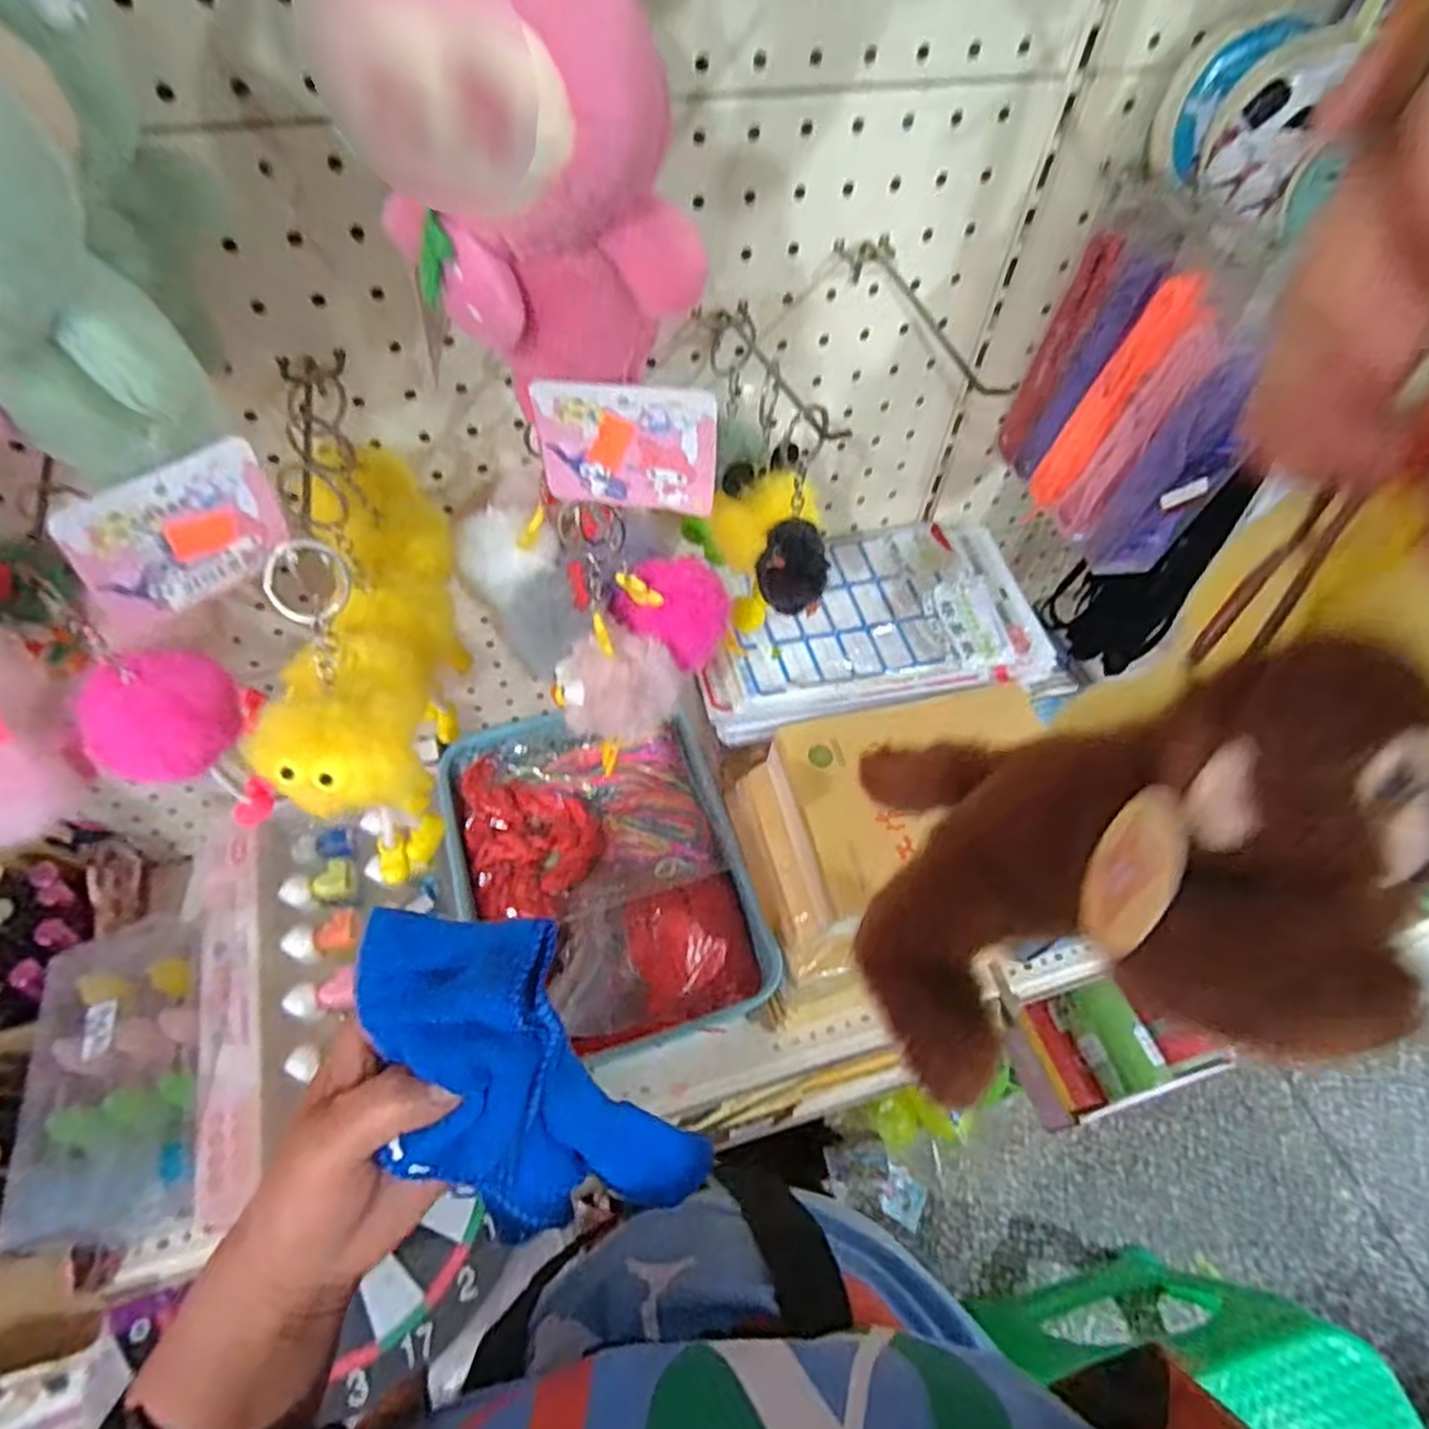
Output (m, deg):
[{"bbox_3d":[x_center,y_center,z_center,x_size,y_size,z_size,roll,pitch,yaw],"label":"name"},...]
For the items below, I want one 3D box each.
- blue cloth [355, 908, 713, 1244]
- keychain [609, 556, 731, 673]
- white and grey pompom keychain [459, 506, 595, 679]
[{"bbox_3d":[-0.072,0.145,0.286,0.084,0.043,0.162,-39,110,-25],"label":"blue cloth"},{"bbox_3d":[-0.023,-0.054,0.384,0.055,0.044,0.046,22,58,12],"label":"keychain"},{"bbox_3d":[-0.095,-0.061,0.380,0.052,0.042,0.089,-24,60,-18],"label":"white and grey pompom keychain"}]

